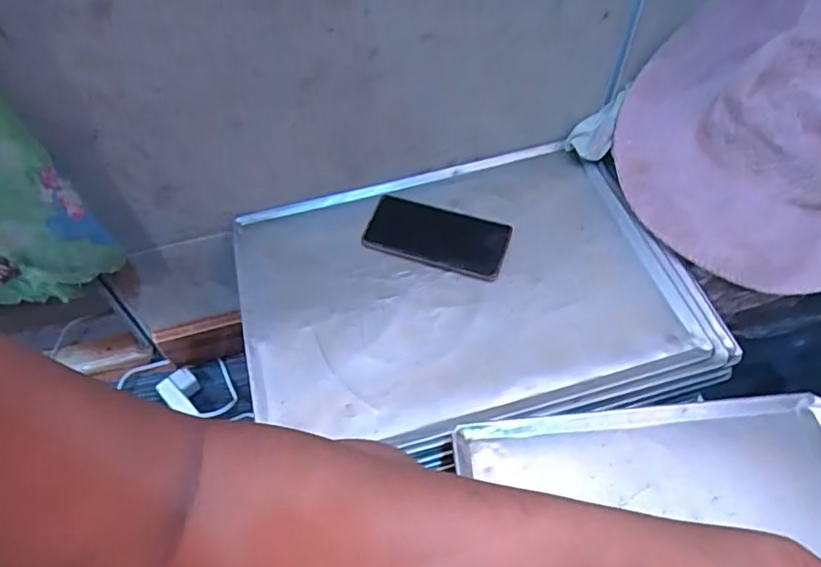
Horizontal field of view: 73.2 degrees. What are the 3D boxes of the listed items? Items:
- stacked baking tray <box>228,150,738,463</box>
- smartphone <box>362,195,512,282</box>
[{"bbox_3d":[0.056,-0.004,0.599,0.480,0.057,0.324,-10,51,-7],"label":"stacked baking tray"},{"bbox_3d":[0.031,-0.057,0.630,0.159,0.012,0.075,15,53,13],"label":"smartphone"}]

